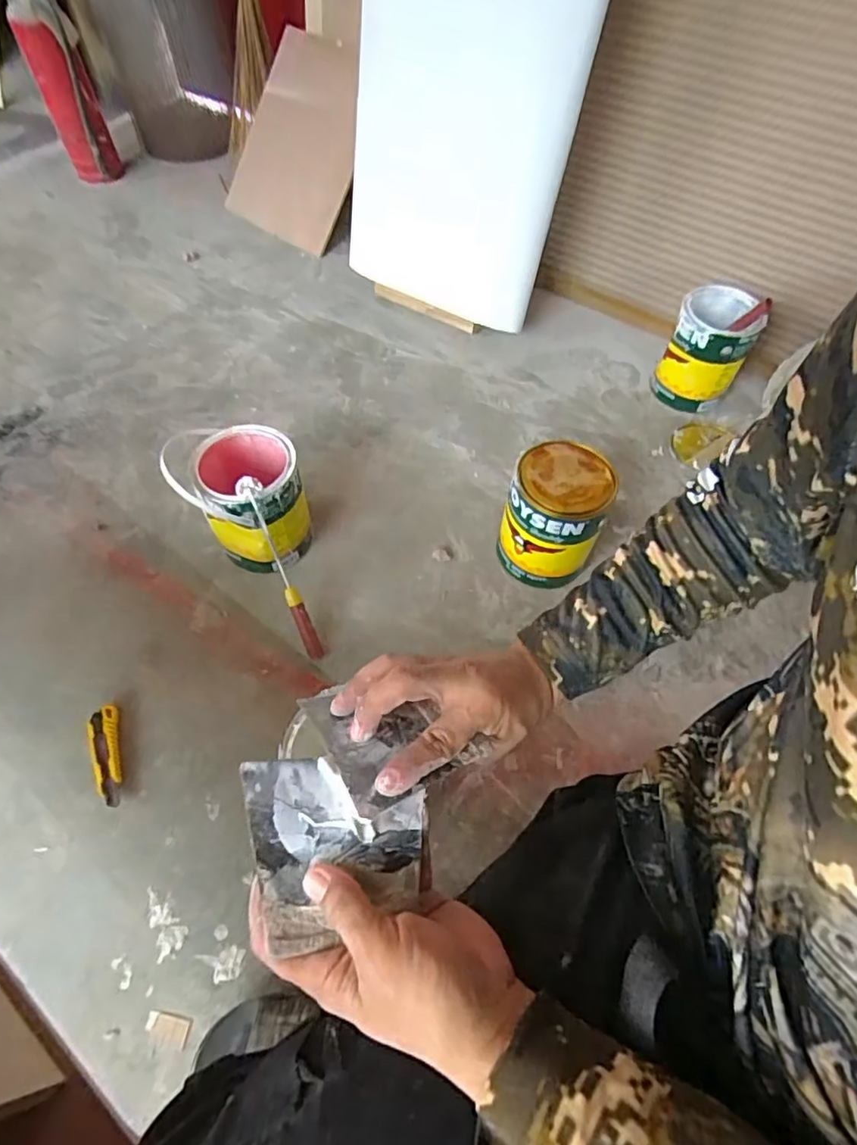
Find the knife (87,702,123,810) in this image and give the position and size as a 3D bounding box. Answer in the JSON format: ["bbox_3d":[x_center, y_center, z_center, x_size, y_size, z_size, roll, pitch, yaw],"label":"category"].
[{"bbox_3d":[-0.472,0.269,0.850,0.040,0.022,0.141,-14,59,-14],"label":"knife"}]

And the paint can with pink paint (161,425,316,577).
[{"bbox_3d":[-0.295,-0.113,0.988,0.170,0.194,0.178,-29,61,-19],"label":"paint can with pink paint"}]

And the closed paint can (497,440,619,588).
[{"bbox_3d":[0.209,-0.088,1.000,0.152,0.225,0.152,1,56,-1],"label":"closed paint can"}]

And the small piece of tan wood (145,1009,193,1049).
[{"bbox_3d":[-0.310,0.541,0.688,0.051,0.004,0.029,13,57,3],"label":"small piece of tan wood"}]

